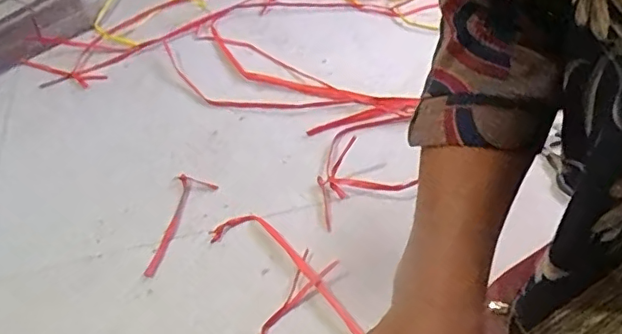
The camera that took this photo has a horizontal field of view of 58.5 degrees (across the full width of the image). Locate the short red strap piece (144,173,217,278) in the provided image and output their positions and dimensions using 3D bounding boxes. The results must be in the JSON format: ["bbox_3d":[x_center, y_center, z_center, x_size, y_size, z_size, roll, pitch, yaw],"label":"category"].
[{"bbox_3d":[-0.148,0.058,0.582,0.041,0.008,0.127,14,47,17],"label":"short red strap piece"}]

